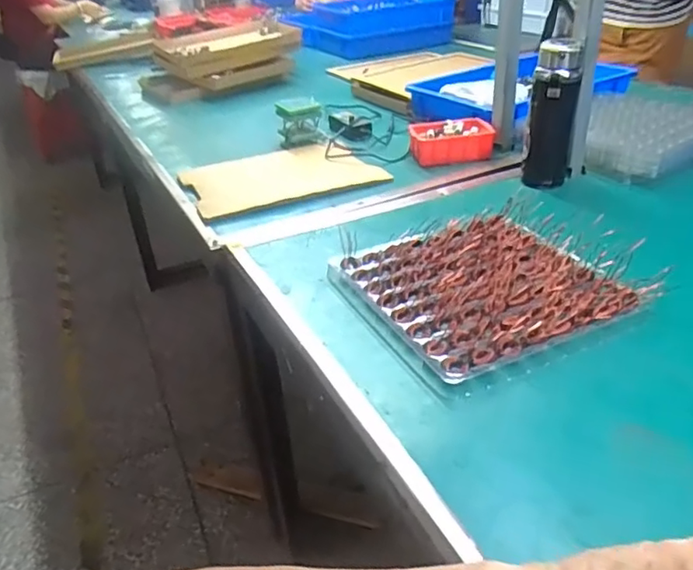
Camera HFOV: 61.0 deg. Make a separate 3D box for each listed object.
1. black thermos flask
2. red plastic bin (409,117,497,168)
[{"bbox_3d":[0.335,-0.274,0.960,0.065,0.227,0.064,14,37,27],"label":"black thermos flask"},{"bbox_3d":[0.203,-0.275,1.136,0.156,0.058,0.092,-7,32,-5],"label":"red plastic bin"}]

